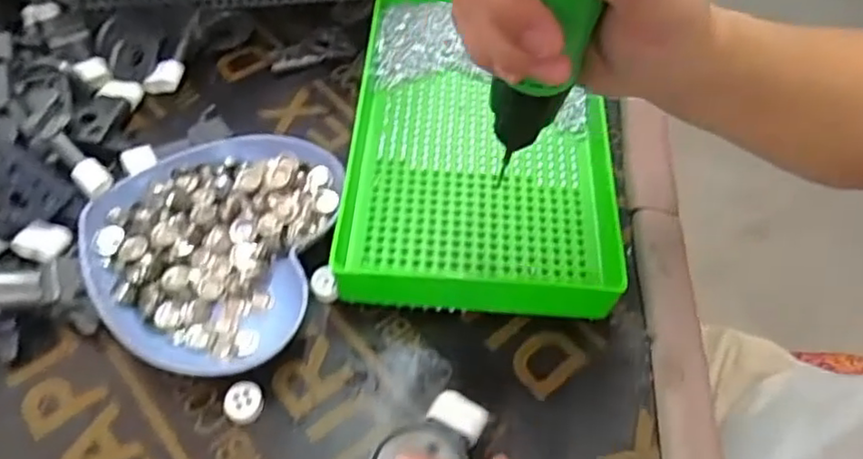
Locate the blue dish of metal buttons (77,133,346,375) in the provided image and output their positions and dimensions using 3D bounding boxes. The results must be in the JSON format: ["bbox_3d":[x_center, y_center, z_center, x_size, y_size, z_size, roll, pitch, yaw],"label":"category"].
[{"bbox_3d":[-0.122,0.009,0.356,0.124,0.028,0.141,9,57,4],"label":"blue dish of metal buttons"}]

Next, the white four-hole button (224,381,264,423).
[{"bbox_3d":[-0.091,0.084,0.319,0.018,0.007,0.019,1,57,-2],"label":"white four-hole button"}]

